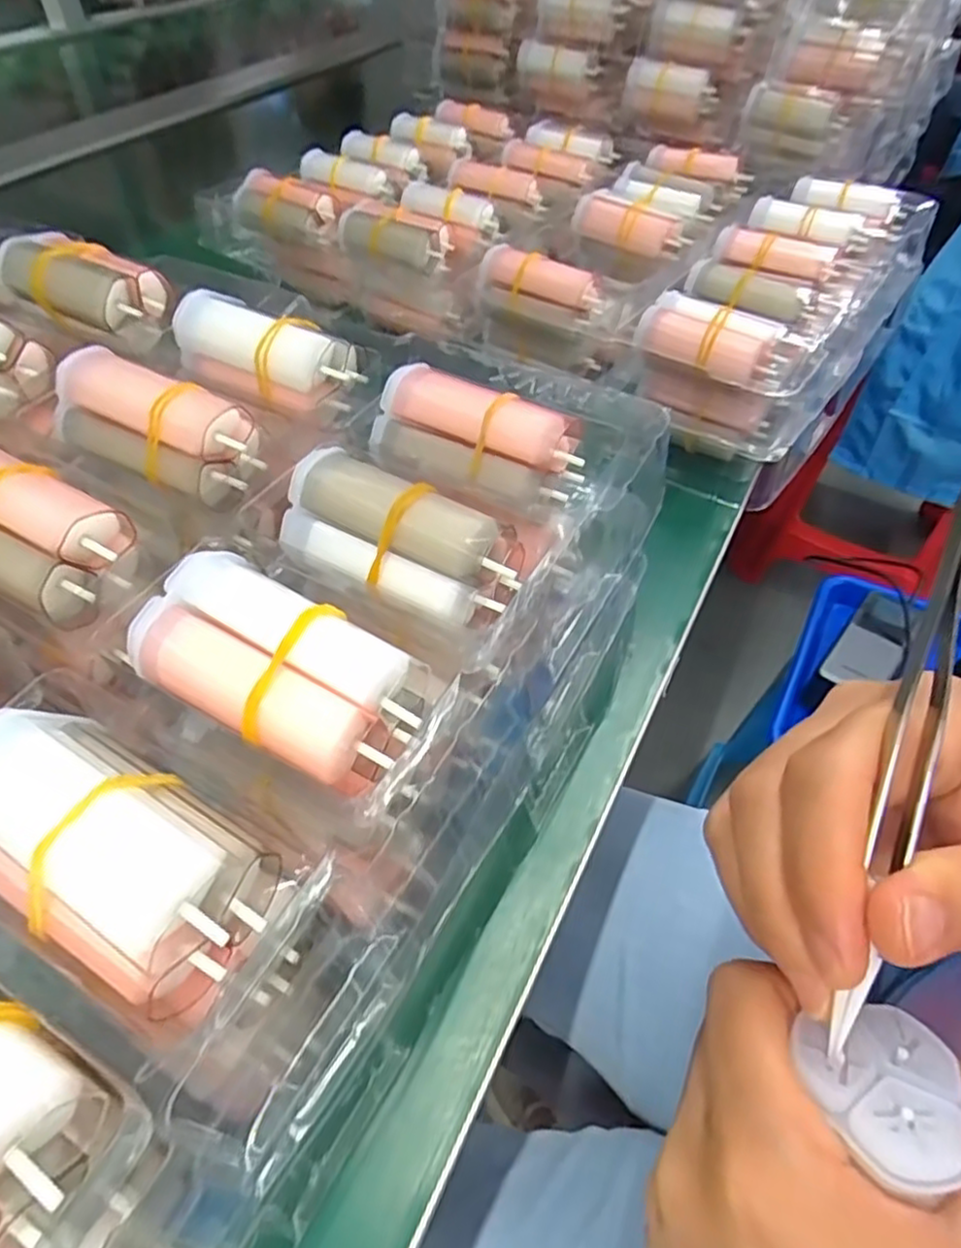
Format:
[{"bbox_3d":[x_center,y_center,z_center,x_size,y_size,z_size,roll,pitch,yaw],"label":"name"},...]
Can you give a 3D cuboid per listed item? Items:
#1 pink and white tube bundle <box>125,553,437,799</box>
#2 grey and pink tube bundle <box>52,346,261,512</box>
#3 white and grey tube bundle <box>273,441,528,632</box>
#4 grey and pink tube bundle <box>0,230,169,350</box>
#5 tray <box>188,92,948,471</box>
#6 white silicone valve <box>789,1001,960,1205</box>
[{"bbox_3d":[-0.047,0.010,0.163,0.068,0.018,0.035,22,54,17],"label":"pink and white tube bundle"},{"bbox_3d":[-0.106,-0.064,0.222,0.073,0.027,0.024,24,54,19],"label":"grey and pink tube bundle"},{"bbox_3d":[-0.022,-0.024,0.199,0.068,0.024,0.032,23,98,8],"label":"white and grey tube bundle"},{"bbox_3d":[-0.164,-0.139,0.282,0.066,0.028,0.032,24,54,19],"label":"grey and pink tube bundle"},{"bbox_3d":[0.069,-0.268,0.465,0.389,0.058,0.303,27,55,21],"label":"tray"},{"bbox_3d":[0.088,0.099,0.147,0.032,0.011,0.031,0,50,0],"label":"white silicone valve"}]

